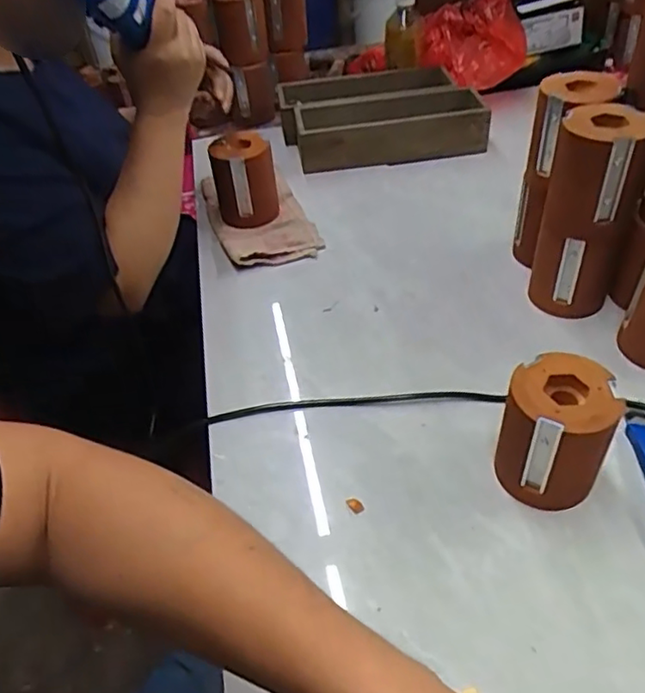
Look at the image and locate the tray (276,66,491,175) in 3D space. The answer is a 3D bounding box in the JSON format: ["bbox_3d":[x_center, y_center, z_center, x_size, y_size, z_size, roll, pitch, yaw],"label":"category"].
[{"bbox_3d":[0.086,-0.360,0.977,0.300,0.075,0.226,-6,43,2],"label":"tray"}]

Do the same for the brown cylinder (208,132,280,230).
[{"bbox_3d":[-0.105,-0.219,0.837,0.078,0.110,0.071,-16,44,-9],"label":"brown cylinder"}]

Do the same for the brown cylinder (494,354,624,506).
[{"bbox_3d":[0.183,0.068,0.483,0.083,0.102,0.080,18,49,25],"label":"brown cylinder"}]

